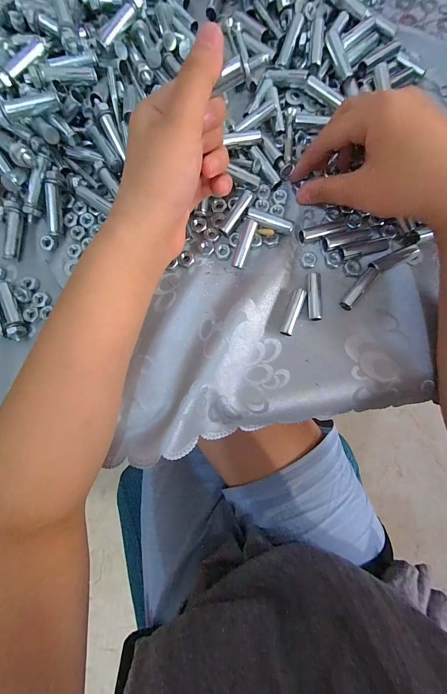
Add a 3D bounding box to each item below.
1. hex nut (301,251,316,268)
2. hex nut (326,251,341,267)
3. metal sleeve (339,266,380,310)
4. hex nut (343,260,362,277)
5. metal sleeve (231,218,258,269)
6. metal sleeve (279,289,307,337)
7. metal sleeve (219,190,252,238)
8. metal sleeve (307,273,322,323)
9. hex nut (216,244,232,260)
[{"bbox_3d":[0.073,-0.075,0.238,0.013,0.006,0.012,37,86,4],"label":"hex nut"},{"bbox_3d":[0.095,-0.076,0.239,0.011,0.004,0.012,17,85,2],"label":"hex nut"},{"bbox_3d":[0.112,-0.048,0.233,0.012,0.011,0.041,38,86,4],"label":"metal sleeve"},{"bbox_3d":[0.111,-0.068,0.237,0.014,0.005,0.015,40,86,4],"label":"hex nut"},{"bbox_3d":[0.018,-0.087,0.235,0.011,0.007,0.040,20,99,2],"label":"metal sleeve"},{"bbox_3d":[0.058,-0.028,0.231,0.011,0.010,0.039,20,85,2],"label":"metal sleeve"},{"bbox_3d":[0.011,-0.114,0.239,0.011,0.009,0.043,34,86,3],"label":"metal sleeve"},{"bbox_3d":[0.076,-0.042,0.233,0.013,0.009,0.041,0,85,0],"label":"metal sleeve"},{"bbox_3d":[0.000,-0.083,0.241,0.013,0.004,0.013,12,85,2],"label":"hex nut"}]

